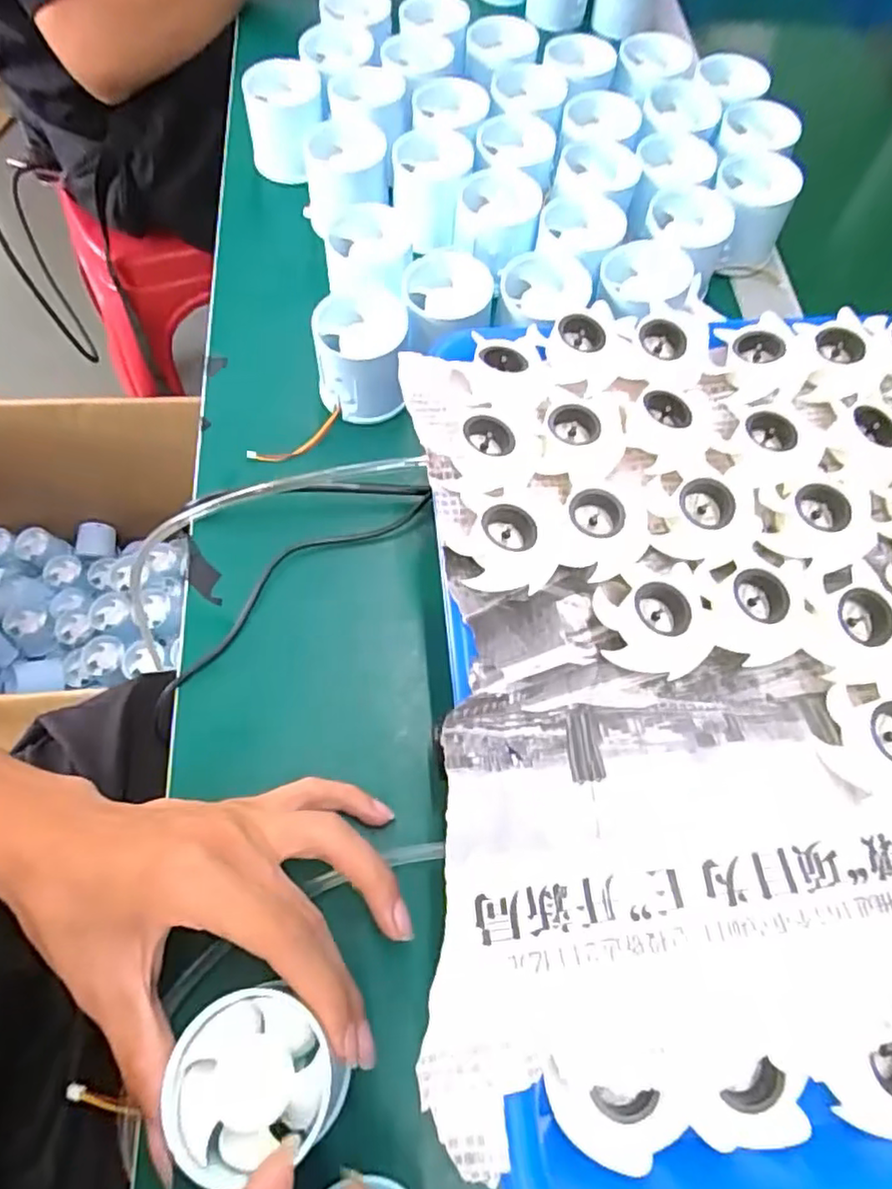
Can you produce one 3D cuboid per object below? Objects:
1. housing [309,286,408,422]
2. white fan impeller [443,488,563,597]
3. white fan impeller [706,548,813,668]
[{"bbox_3d":[-0.048,-0.134,0.379,0.051,0.047,0.054,-3,66,-2],"label":"housing"},{"bbox_3d":[0.023,-0.023,0.259,0.042,0.013,0.048,10,65,1],"label":"white fan impeller"},{"bbox_3d":[0.119,0.005,0.250,0.041,0.013,0.043,34,68,12],"label":"white fan impeller"}]

